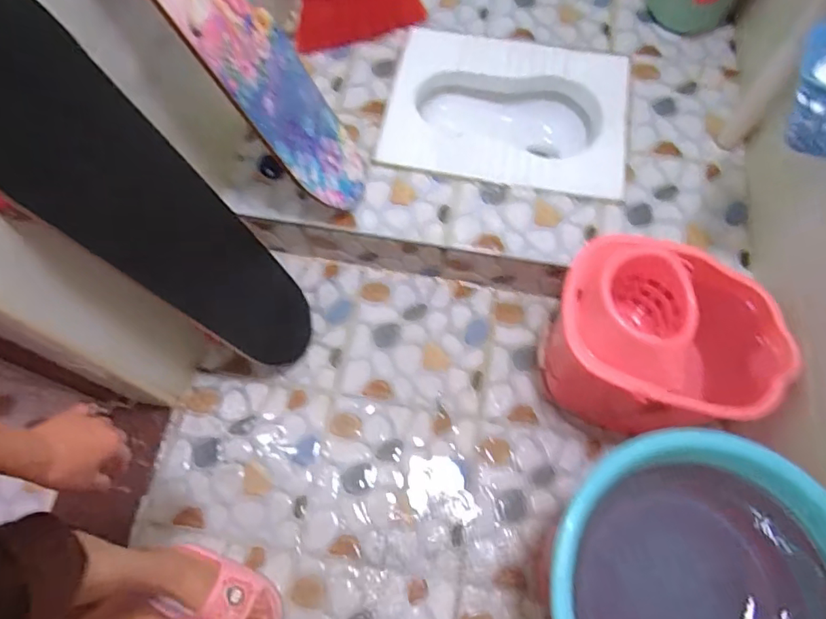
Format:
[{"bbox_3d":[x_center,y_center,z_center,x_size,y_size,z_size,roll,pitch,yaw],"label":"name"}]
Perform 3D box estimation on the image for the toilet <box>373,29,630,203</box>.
[{"bbox_3d":[0.211,-0.429,1.215,0.523,0.132,0.421,10,67,5],"label":"toilet"}]

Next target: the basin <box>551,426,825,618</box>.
[{"bbox_3d":[0.359,0.362,0.657,0.374,0.197,0.355,0,67,1],"label":"basin"}]

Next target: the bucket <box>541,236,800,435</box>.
[{"bbox_3d":[0.429,0.061,0.923,0.362,0.294,0.270,9,67,5],"label":"bucket"}]

